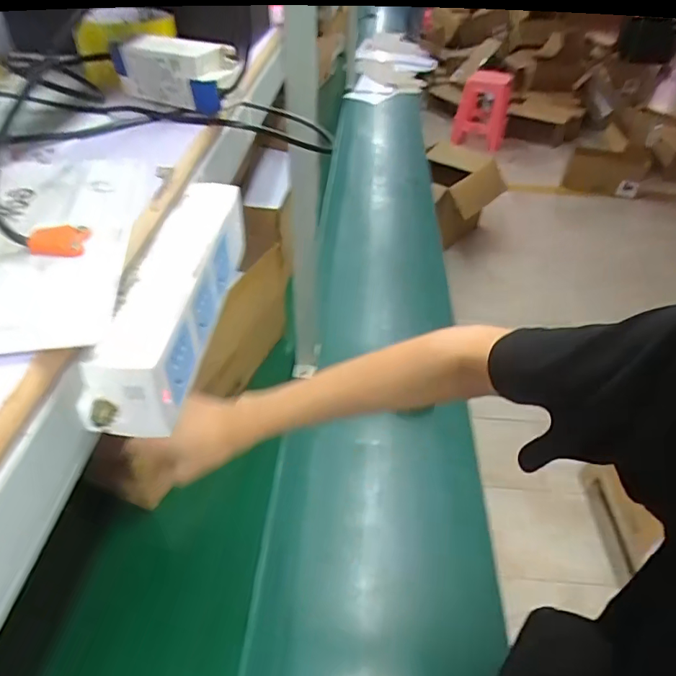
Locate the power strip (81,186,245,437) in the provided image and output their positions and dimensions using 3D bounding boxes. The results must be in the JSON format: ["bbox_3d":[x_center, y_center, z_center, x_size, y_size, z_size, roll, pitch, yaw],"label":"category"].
[{"bbox_3d":[-0.087,-0.027,0.278,0.035,0.045,0.178,4,43,2],"label":"power strip"}]

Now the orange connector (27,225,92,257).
[{"bbox_3d":[-0.125,-0.044,0.224,0.023,0.006,0.019,-5,43,-8],"label":"orange connector"}]

